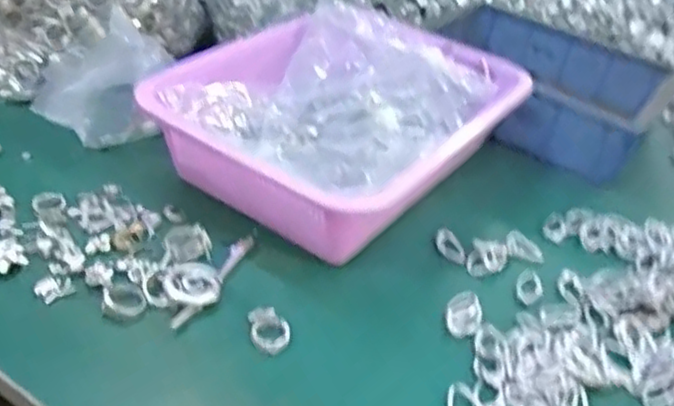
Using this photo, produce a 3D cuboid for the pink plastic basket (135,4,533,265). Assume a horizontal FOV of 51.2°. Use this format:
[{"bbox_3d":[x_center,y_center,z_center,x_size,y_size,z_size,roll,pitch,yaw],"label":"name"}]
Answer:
[{"bbox_3d":[0.012,-0.078,0.599,0.219,0.096,0.308,28,41,26],"label":"pink plastic basket"}]

